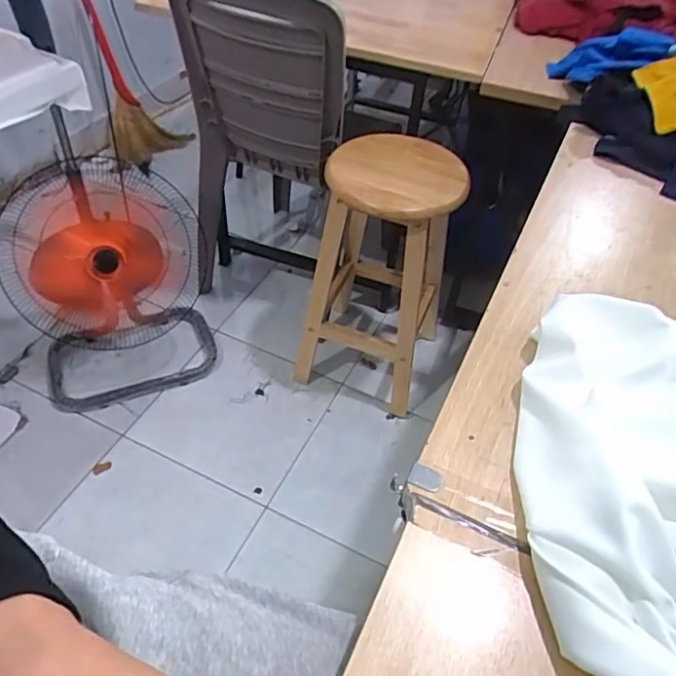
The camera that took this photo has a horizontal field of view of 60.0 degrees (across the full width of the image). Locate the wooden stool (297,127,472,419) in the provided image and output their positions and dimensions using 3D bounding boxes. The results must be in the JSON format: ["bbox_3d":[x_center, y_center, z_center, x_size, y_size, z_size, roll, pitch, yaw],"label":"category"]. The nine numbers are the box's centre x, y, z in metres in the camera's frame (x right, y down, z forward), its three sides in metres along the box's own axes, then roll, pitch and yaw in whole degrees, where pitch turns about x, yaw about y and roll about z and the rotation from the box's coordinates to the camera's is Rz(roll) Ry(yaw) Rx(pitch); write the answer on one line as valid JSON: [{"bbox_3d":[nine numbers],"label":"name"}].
[{"bbox_3d":[0.102,-0.158,1.464,0.309,0.637,0.304,21,49,13],"label":"wooden stool"}]

